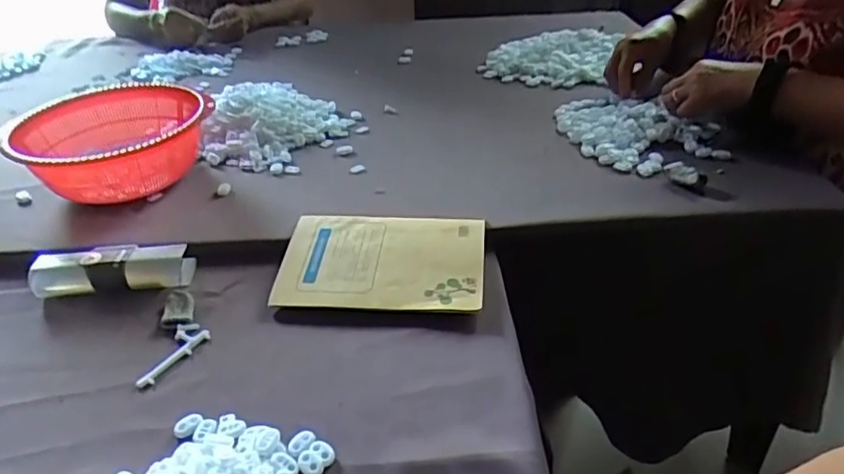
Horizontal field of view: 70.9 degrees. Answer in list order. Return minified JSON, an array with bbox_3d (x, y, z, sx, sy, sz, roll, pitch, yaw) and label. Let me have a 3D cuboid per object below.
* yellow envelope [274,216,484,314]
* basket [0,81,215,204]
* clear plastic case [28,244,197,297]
[{"bbox_3d":[-0.039,0.021,0.608,0.202,0.011,0.133,1,43,7],"label":"yellow envelope"},{"bbox_3d":[-0.388,-0.112,0.762,0.232,0.100,0.239,-21,38,-22],"label":"basket"},{"bbox_3d":[-0.323,0.033,0.620,0.161,0.035,0.046,-6,35,-3],"label":"clear plastic case"}]

